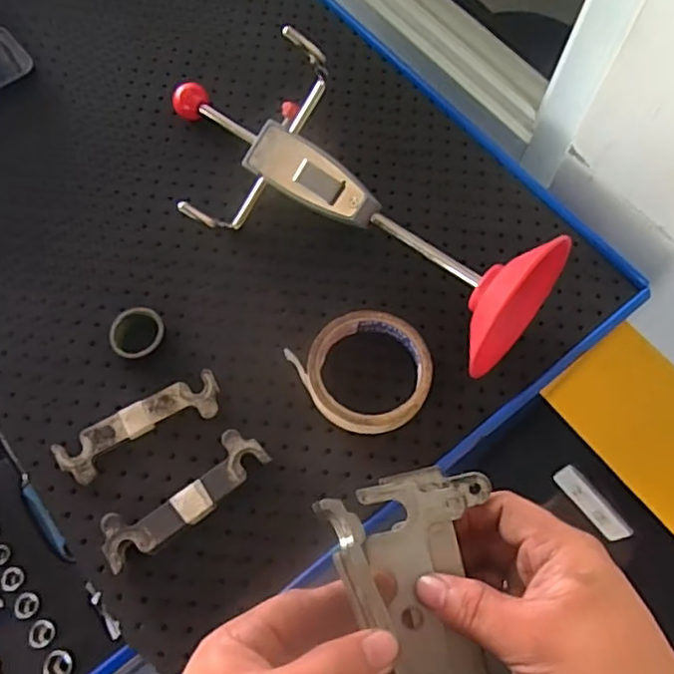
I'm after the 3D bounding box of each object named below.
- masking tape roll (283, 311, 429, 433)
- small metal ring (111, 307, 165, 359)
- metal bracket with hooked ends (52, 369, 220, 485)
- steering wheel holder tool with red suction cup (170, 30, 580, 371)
[{"bbox_3d":[0.023,0.025,0.481,0.092,0.023,0.097,1,66,-1],"label":"masking tape roll"},{"bbox_3d":[-0.151,-0.001,0.489,0.038,0.022,0.042,-10,67,-6],"label":"small metal ring"},{"bbox_3d":[-0.141,0.064,0.465,0.120,0.010,0.037,-29,70,-13],"label":"metal bracket with hooked ends"},{"bbox_3d":[0.000,-0.123,0.507,0.369,0.118,0.150,38,71,14],"label":"steering wheel holder tool with red suction cup"}]

